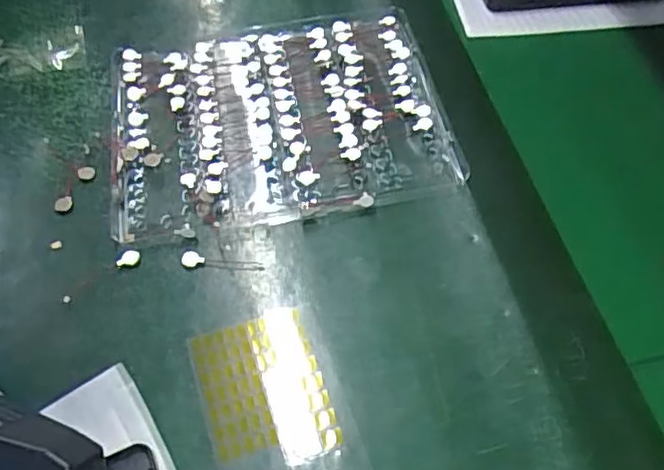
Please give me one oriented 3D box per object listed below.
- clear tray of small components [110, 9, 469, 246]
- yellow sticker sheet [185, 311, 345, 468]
[{"bbox_3d":[-0.038,-0.081,0.421,0.217,0.024,0.165,-9,57,-5],"label":"clear tray of small components"},{"bbox_3d":[-0.035,0.079,0.321,0.061,0.004,0.080,-18,58,-11],"label":"yellow sticker sheet"}]

